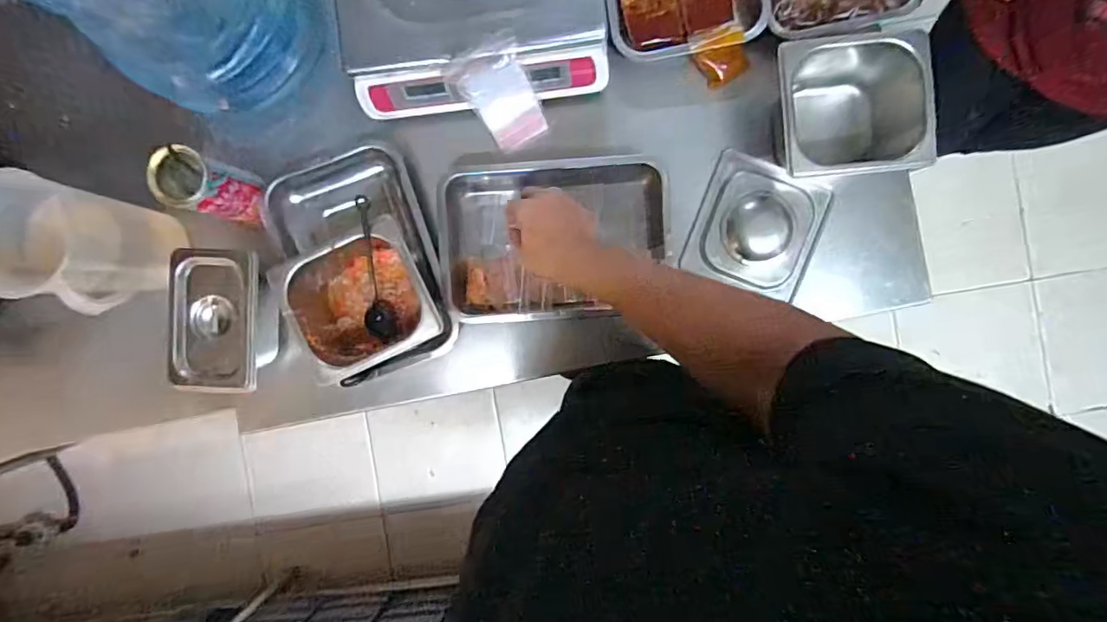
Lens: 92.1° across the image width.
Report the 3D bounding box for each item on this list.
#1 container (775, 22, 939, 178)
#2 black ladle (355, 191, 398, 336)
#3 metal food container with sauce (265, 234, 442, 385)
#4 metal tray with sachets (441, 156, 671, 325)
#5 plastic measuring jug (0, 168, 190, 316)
[{"bbox_3d":[0.361,-0.258,0.671,0.169,0.101,0.147,-9,91,3],"label":"container"},{"bbox_3d":[-0.234,-0.056,0.698,0.041,0.035,0.190,2,119,2],"label":"black ladle"},{"bbox_3d":[-0.242,-0.013,0.698,0.167,0.092,0.158,-26,90,3],"label":"metal food container with sauce"},{"bbox_3d":[0.004,-0.100,0.717,0.295,0.067,0.215,-4,91,2],"label":"metal tray with sachets"},{"bbox_3d":[-0.614,-0.086,0.718,0.138,0.223,0.140,16,92,2],"label":"plastic measuring jug"}]

